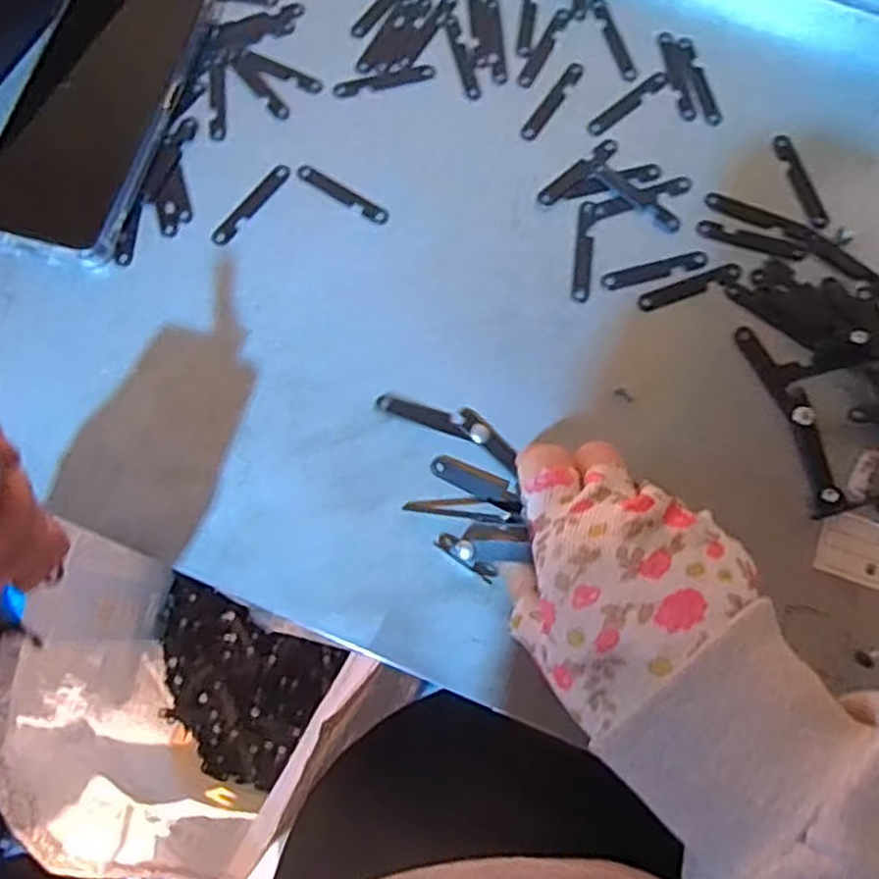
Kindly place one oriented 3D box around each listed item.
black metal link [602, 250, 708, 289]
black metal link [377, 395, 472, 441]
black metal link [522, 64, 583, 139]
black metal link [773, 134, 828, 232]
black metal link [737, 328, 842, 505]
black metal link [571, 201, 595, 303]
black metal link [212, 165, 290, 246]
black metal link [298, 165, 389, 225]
[{"bbox_3d":[0.101,-0.080,0.357,0.051,0.004,0.009,-15,75,-2],"label":"black metal link"},{"bbox_3d":[-0.006,-0.011,0.338,0.043,0.004,0.009,21,77,0],"label":"black metal link"},{"bbox_3d":[0.057,-0.171,0.383,0.008,0.004,0.051,33,79,10],"label":"black metal link"},{"bbox_3d":[0.178,-0.128,0.374,0.010,0.004,0.052,-17,75,-3],"label":"black metal link"},{"bbox_3d":[0.157,-0.013,0.338,0.015,0.006,0.086,-20,76,-3],"label":"black metal link"},{"bbox_3d":[0.069,-0.090,0.359,0.009,0.004,0.051,8,76,4],"label":"black metal link"},{"bbox_3d":[-0.092,-0.115,0.369,0.009,0.004,0.051,39,80,11],"label":"black metal link"},{"bbox_3d":[-0.047,-0.120,0.370,0.052,0.004,0.008,32,79,10],"label":"black metal link"}]

